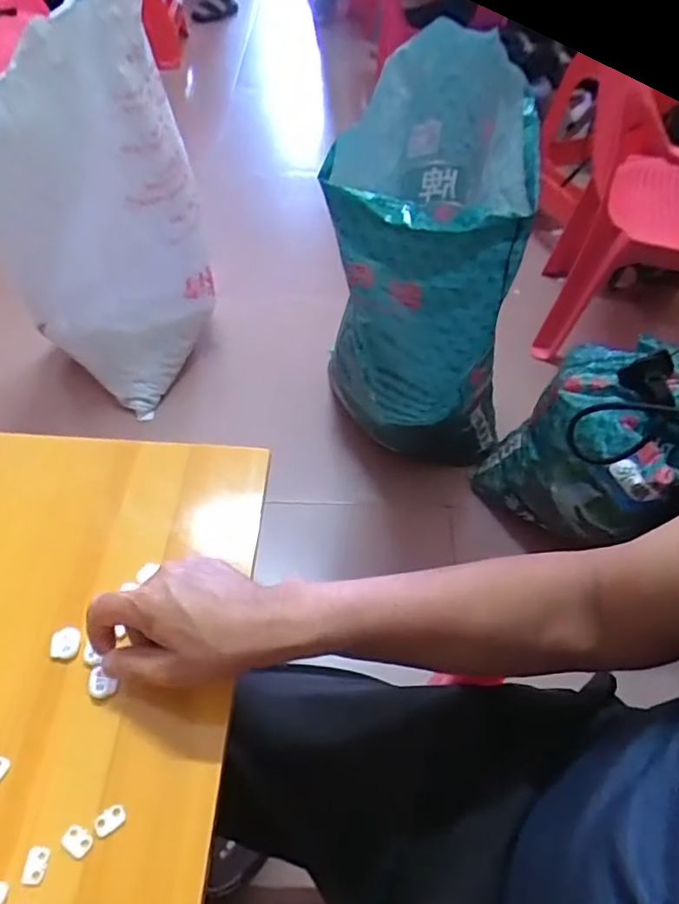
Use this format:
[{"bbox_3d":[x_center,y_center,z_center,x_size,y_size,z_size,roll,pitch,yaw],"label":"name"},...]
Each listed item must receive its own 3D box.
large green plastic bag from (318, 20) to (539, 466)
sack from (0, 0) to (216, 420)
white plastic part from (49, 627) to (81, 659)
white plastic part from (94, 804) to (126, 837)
[{"bbox_3d":[0.158,-0.257,1.019,0.284,0.618,0.381,17,53,11],"label":"large green plastic bag"},{"bbox_3d":[-0.415,-0.372,1.049,0.371,0.600,0.231,-15,54,-13],"label":"sack"},{"bbox_3d":[-0.205,0.143,0.462,0.023,0.011,0.021,1,52,-1],"label":"white plastic part"},{"bbox_3d":[-0.147,0.237,0.398,0.019,0.006,0.013,-35,61,-25],"label":"white plastic part"}]

